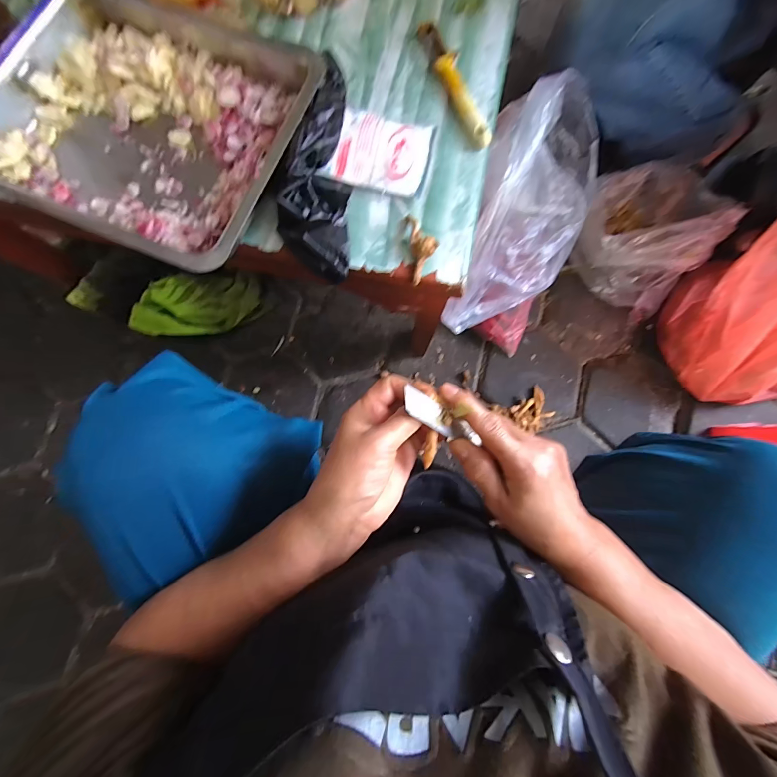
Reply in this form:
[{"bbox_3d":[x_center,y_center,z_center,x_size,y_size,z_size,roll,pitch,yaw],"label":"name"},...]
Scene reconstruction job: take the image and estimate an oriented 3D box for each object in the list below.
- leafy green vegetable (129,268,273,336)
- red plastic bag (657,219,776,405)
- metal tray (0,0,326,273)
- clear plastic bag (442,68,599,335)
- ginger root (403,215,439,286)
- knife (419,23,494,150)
[{"bbox_3d":[-0.378,-0.162,0.687,0.244,0.103,0.105,-1,81,1],"label":"leafy green vegetable"},{"bbox_3d":[0.681,-0.133,0.577,0.269,0.277,0.278,-2,81,1],"label":"red plastic bag"},{"bbox_3d":[-0.246,-0.292,0.366,0.321,0.044,0.280,27,83,5],"label":"metal tray"},{"bbox_3d":[0.212,-0.242,0.511,0.180,0.227,0.305,19,82,4],"label":"clear plastic bag"},{"bbox_3d":[0.037,-0.153,0.368,0.029,0.018,0.075,-9,81,0],"label":"ginger root"},{"bbox_3d":[0.077,-0.353,0.399,0.025,0.013,0.170,-20,82,-2],"label":"knife"}]

